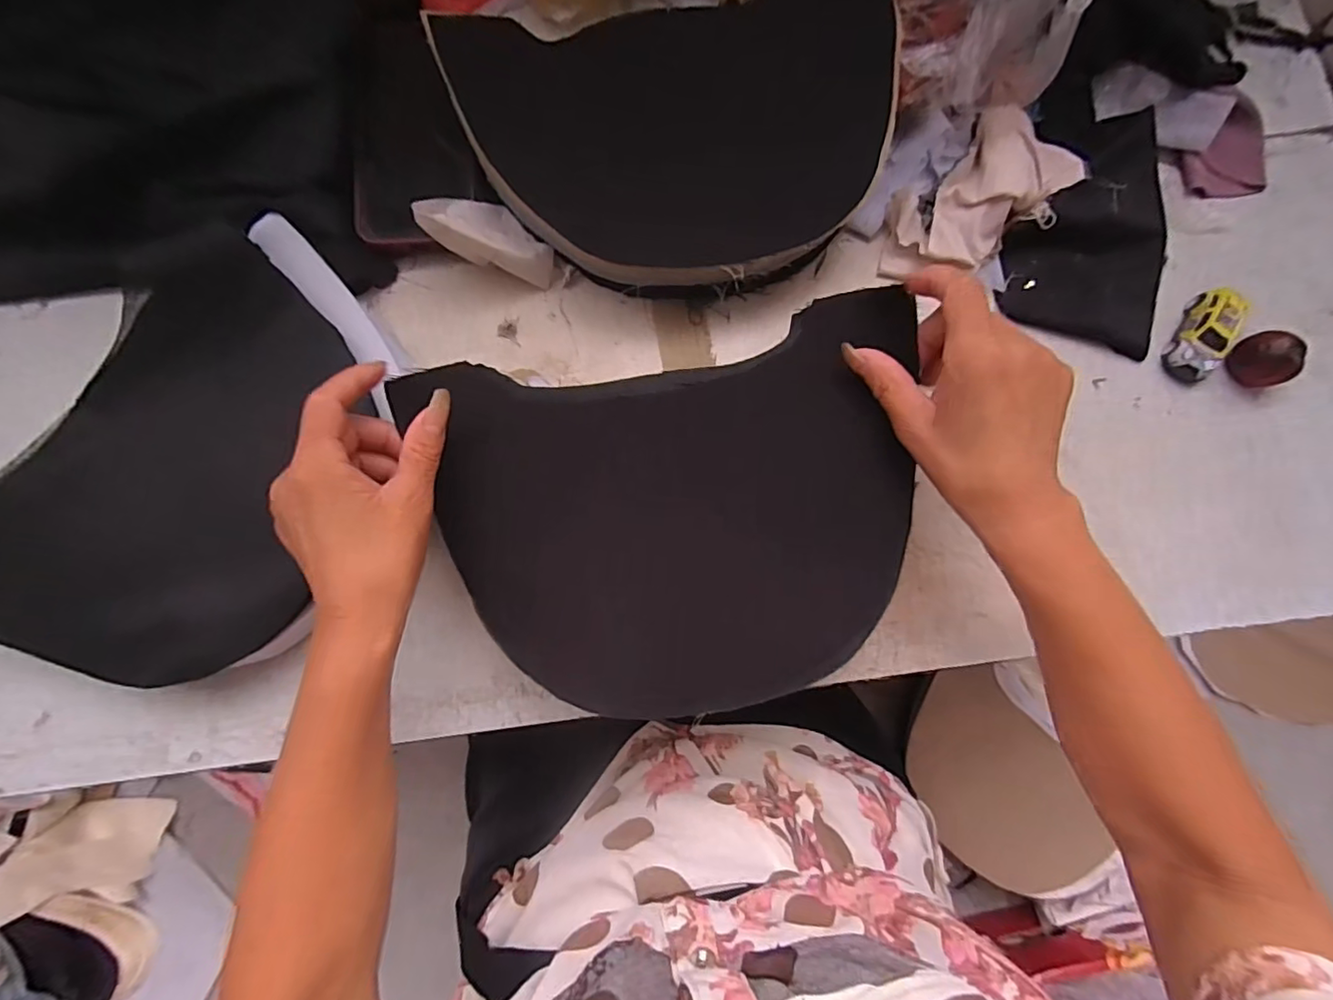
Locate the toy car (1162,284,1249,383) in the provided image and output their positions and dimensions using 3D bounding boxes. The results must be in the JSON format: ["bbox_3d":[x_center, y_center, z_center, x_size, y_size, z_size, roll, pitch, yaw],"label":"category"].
[{"bbox_3d":[0.362,-0.111,0.385,0.028,0.026,0.060,29,83,3],"label":"toy car"}]

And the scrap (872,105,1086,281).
[{"bbox_3d":[0.213,-0.208,0.391,0.148,0.032,0.070,-39,85,-5],"label":"scrap"}]

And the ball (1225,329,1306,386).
[{"bbox_3d":[0.398,-0.094,0.382,0.027,0.029,0.034,-27,84,-4],"label":"ball"}]

